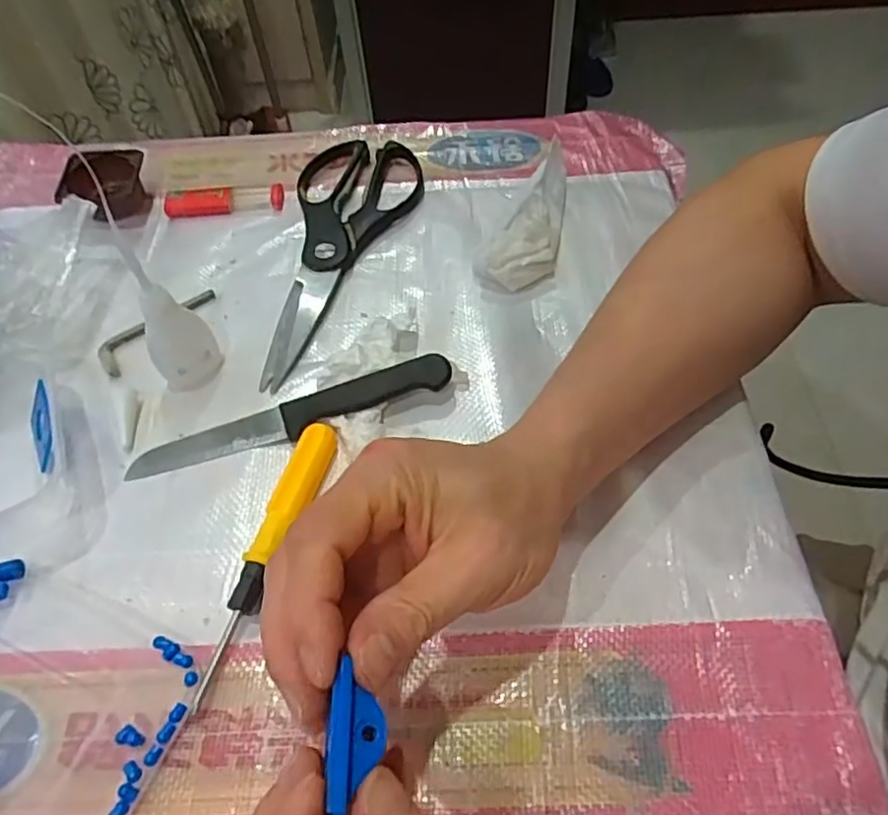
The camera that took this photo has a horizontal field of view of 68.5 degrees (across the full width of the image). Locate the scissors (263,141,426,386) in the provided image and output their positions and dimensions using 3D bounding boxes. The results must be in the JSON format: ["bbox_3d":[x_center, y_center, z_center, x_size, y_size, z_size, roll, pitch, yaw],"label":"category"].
[{"bbox_3d":[-0.061,-0.106,0.428,0.086,0.013,0.216,-1,54,1],"label":"scissors"}]

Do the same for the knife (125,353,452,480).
[{"bbox_3d":[-0.082,0.004,0.349,0.173,0.022,0.021,-14,55,-8],"label":"knife"}]

